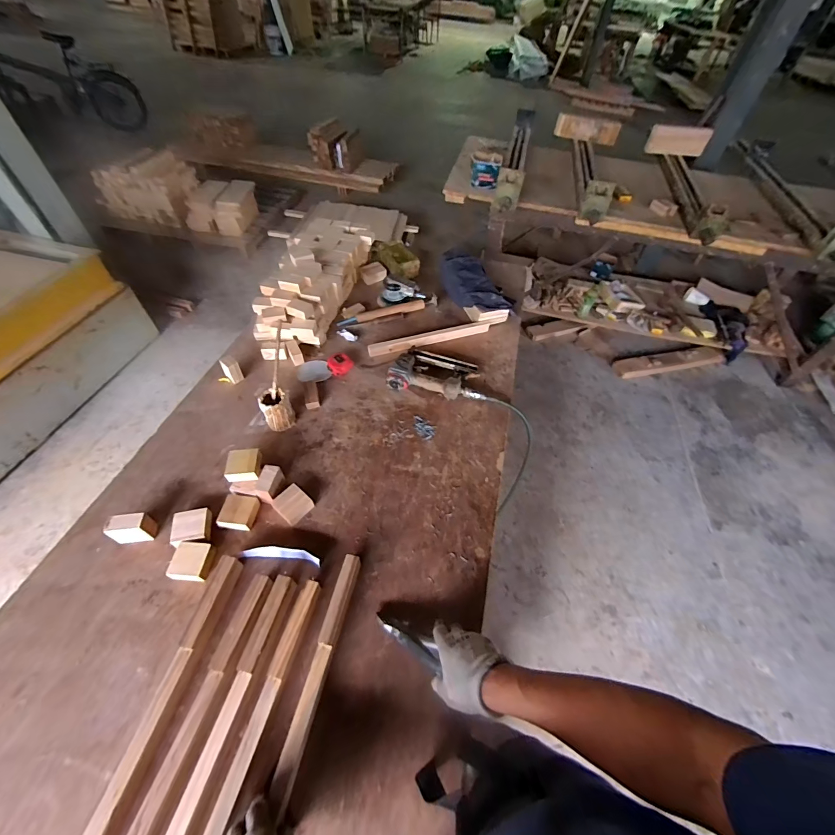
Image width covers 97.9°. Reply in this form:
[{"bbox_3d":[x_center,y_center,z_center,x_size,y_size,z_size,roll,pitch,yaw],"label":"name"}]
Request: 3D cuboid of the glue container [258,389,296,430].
[{"bbox_3d":[-0.342,-0.019,0.890,0.066,0.099,0.063,2,53,-3],"label":"glue container"}]

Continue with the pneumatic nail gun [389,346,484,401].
[{"bbox_3d":[0.055,-0.125,1.013,0.260,0.052,0.151,9,52,2],"label":"pneumatic nail gun"}]

